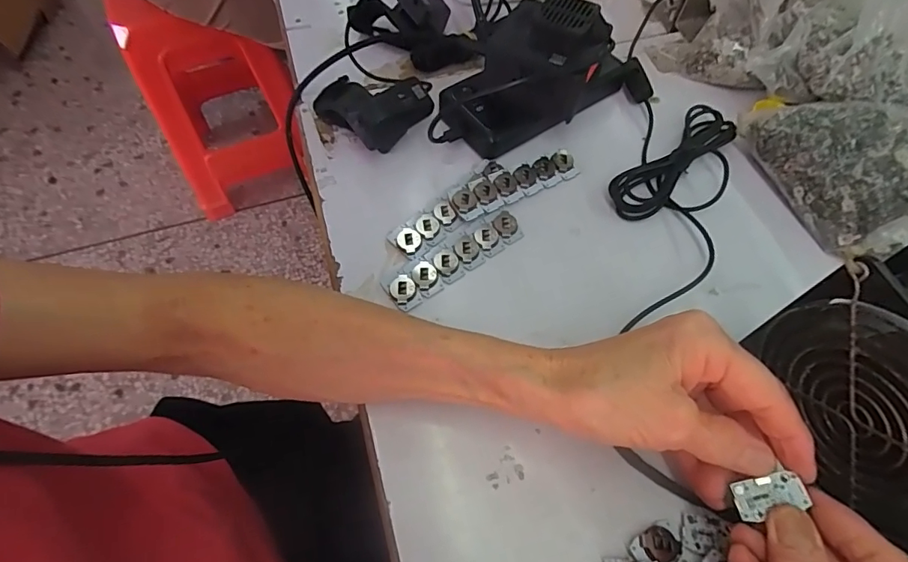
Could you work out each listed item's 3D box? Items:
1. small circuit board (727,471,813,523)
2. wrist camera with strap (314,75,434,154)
[{"bbox_3d":[0.144,0.099,0.221,0.028,0.004,0.014,-25,61,12],"label":"small circuit board"},{"bbox_3d":[-0.065,-0.141,0.387,0.079,0.048,0.072,40,67,20],"label":"wrist camera with strap"}]

